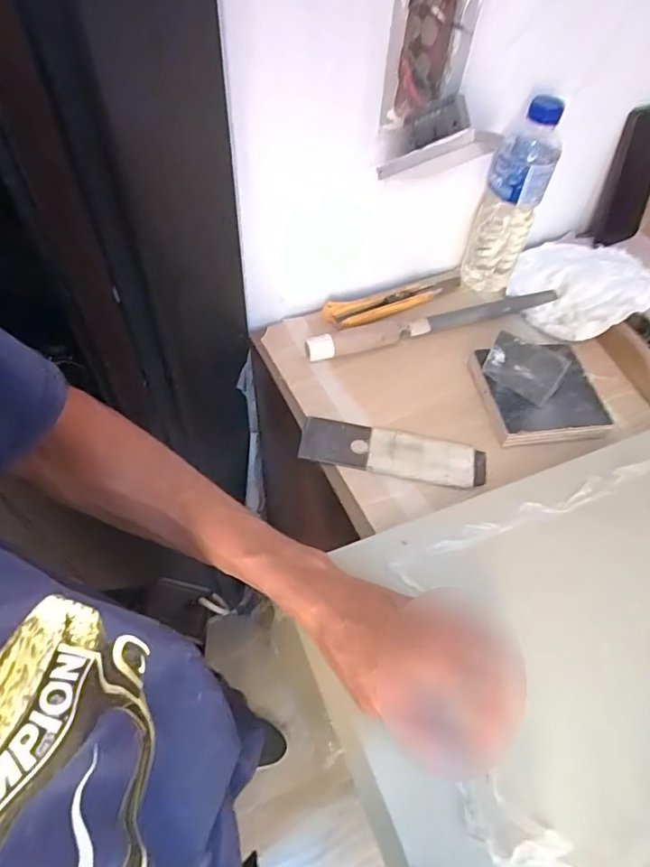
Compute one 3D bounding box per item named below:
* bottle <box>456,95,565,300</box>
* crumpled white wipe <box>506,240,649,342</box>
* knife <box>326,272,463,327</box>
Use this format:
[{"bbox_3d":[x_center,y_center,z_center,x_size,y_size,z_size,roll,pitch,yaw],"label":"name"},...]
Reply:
[{"bbox_3d":[0.217,-0.269,0.611,0.062,0.210,0.065,16,61,7],"label":"bottle"},{"bbox_3d":[0.330,-0.197,0.663,0.169,0.067,0.197,29,63,13],"label":"crumpled white wipe"},{"bbox_3d":[0.074,-0.162,0.650,0.157,0.020,0.040,-20,63,-13],"label":"knife"}]

